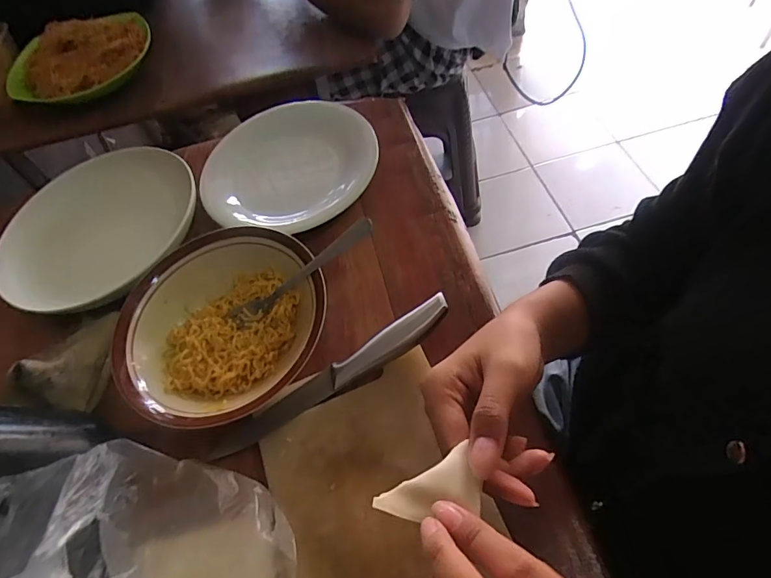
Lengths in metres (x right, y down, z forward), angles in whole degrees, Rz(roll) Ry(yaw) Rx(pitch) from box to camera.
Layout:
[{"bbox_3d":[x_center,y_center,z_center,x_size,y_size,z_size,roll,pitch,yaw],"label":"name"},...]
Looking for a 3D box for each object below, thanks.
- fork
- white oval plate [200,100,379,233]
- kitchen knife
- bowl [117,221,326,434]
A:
[{"bbox_3d":[-0.073,-0.012,0.376,0.152,0.012,0.019,-34,58,17],"label":"fork"},{"bbox_3d":[-0.101,-0.140,0.486,0.173,0.021,0.165,2,58,5],"label":"white oval plate"},{"bbox_3d":[-0.042,0.072,0.360,0.218,0.010,0.023,-33,61,-1],"label":"kitchen knife"},{"bbox_3d":[-0.138,0.027,0.375,0.174,0.038,0.171,-2,58,3],"label":"bowl"}]

